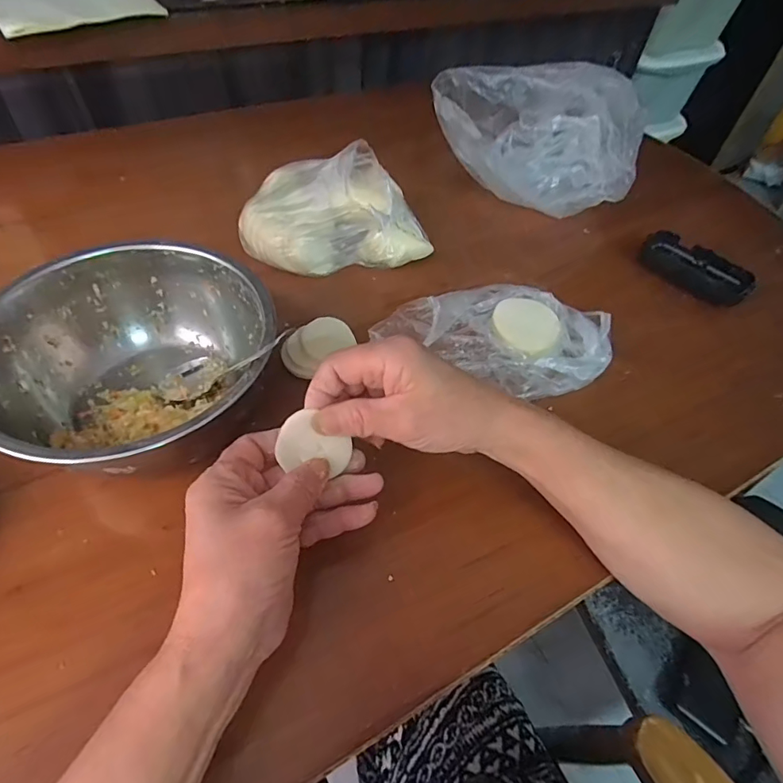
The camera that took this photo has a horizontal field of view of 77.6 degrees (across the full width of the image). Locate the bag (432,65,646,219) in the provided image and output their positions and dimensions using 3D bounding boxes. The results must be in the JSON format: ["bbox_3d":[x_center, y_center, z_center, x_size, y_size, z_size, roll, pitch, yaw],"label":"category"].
[{"bbox_3d":[0.156,-0.276,0.544,0.220,0.132,0.104,-5,53,-8],"label":"bag"}]

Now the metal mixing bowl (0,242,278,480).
[{"bbox_3d":[-0.176,-0.015,0.346,0.182,0.084,0.180,2,52,-3],"label":"metal mixing bowl"}]

